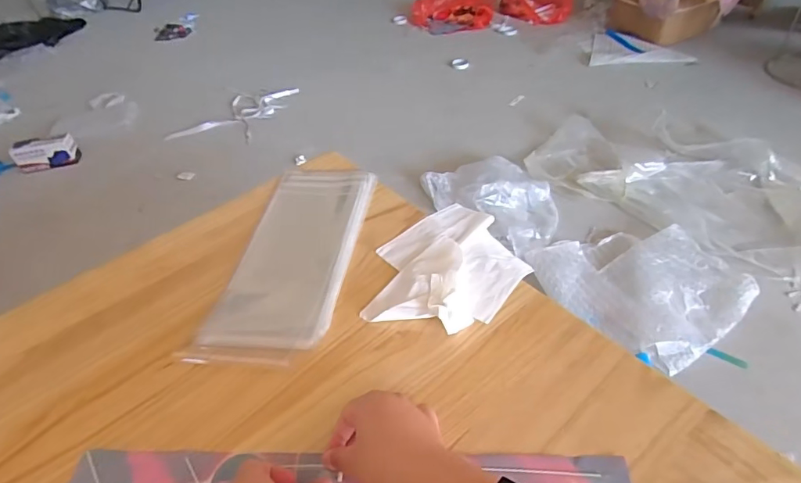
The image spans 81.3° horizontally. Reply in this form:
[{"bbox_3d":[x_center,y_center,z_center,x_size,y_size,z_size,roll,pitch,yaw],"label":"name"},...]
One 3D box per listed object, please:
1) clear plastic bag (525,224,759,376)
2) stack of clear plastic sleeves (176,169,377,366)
[{"bbox_3d":[0.608,0.105,1.196,0.394,0.067,0.425,-27,47,-19],"label":"clear plastic bag"},{"bbox_3d":[-0.148,0.011,0.665,0.163,0.017,0.370,3,45,11],"label":"stack of clear plastic sleeves"}]

